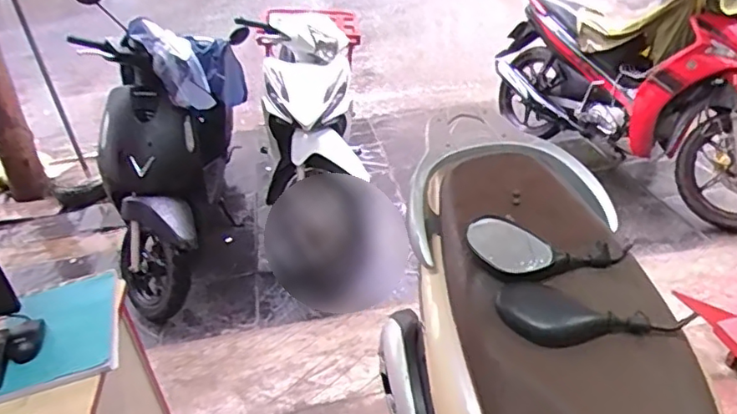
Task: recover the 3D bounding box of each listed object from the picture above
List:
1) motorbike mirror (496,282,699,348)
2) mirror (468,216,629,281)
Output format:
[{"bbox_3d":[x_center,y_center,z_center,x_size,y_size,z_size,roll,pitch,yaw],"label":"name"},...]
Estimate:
[{"bbox_3d":[0.318,0.163,0.861,0.258,0.041,0.088,6,35,18],"label":"motorbike mirror"},{"bbox_3d":[0.279,0.072,0.939,0.249,0.051,0.088,9,34,0],"label":"mirror"}]

